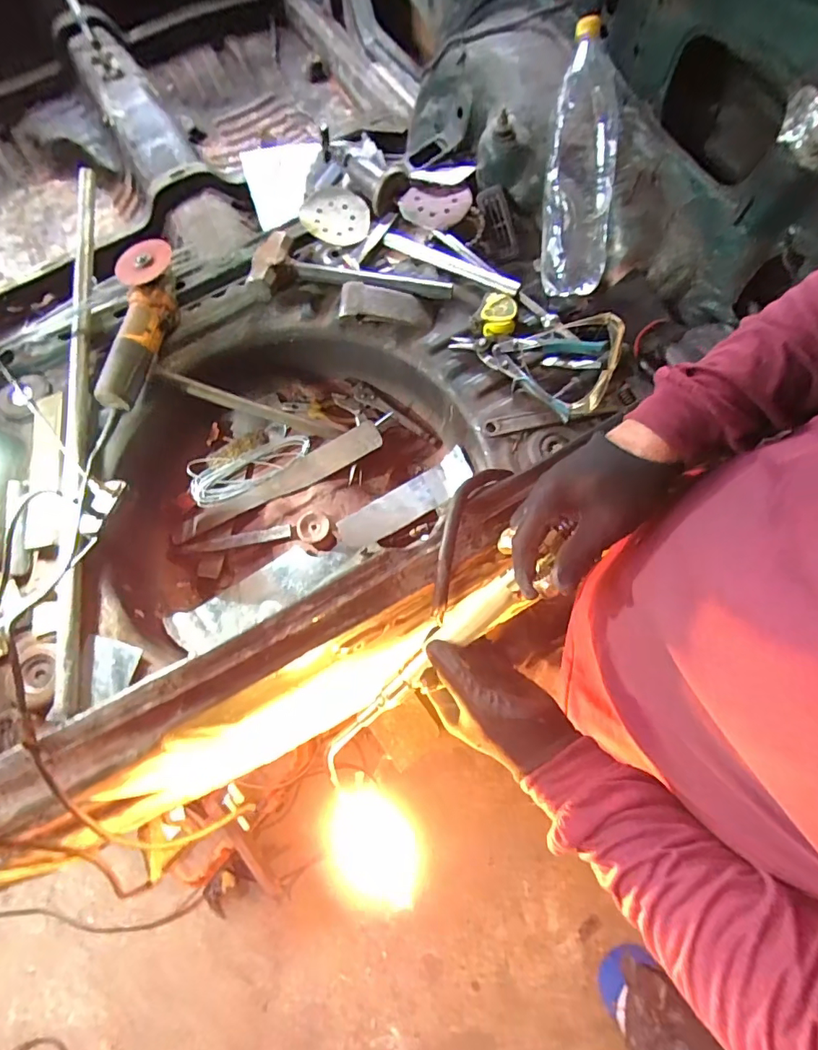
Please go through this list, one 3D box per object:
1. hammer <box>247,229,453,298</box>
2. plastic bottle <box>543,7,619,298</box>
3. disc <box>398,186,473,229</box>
[{"bbox_3d":[-0.094,-0.448,0.828,0.331,0.032,0.118,4,75,2],"label":"hammer"},{"bbox_3d":[0.256,-0.522,0.729,0.108,0.103,0.330,-2,115,0],"label":"plastic bottle"},{"bbox_3d":[0.043,-0.543,0.844,0.120,0.029,0.064,10,75,4],"label":"disc"}]

